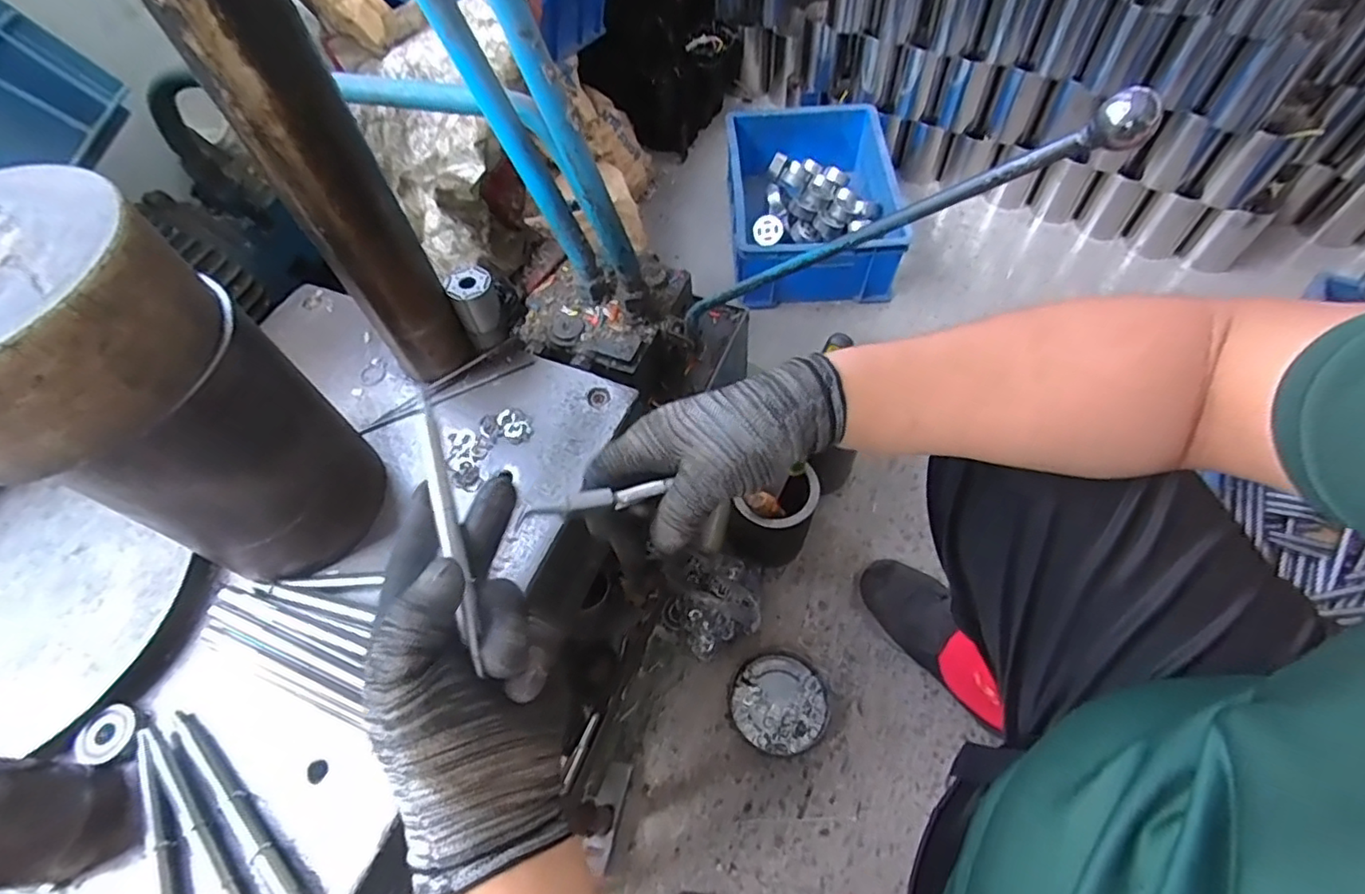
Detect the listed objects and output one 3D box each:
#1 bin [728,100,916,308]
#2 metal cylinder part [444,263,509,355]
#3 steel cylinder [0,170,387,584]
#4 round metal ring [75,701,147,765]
[{"bbox_3d":[0.250,-0.471,1.206,0.308,0.150,0.419,-2,58,3],"label":"bin"},{"bbox_3d":[-0.174,-0.121,0.537,0.036,0.067,0.032,-31,61,-14],"label":"metal cylinder part"},{"bbox_3d":[-0.314,-0.016,0.374,0.139,0.237,0.139,-2,59,3],"label":"steel cylinder"},{"bbox_3d":[-0.368,0.184,0.399,0.033,0.006,0.034,-2,59,3],"label":"round metal ring"}]

